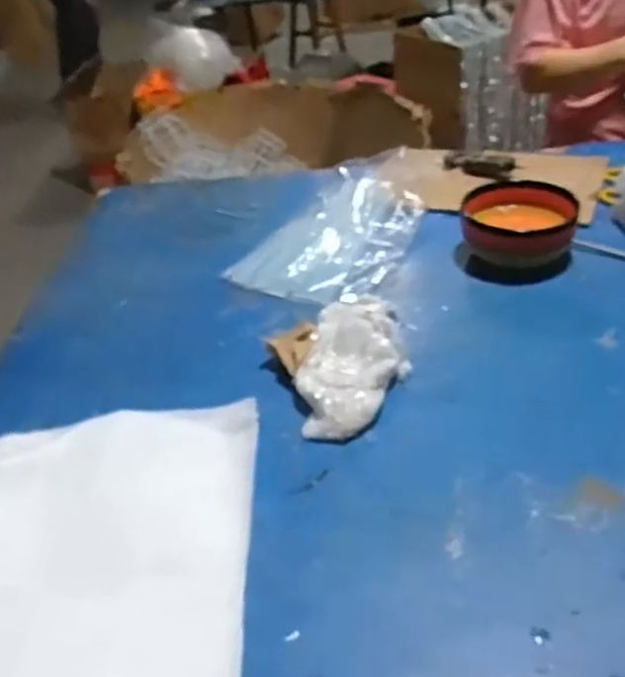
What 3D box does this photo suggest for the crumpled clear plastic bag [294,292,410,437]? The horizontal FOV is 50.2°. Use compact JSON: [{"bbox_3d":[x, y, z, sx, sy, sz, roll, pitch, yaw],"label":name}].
[{"bbox_3d":[0.044,0.021,0.734,0.120,0.045,0.217,-4,35,5],"label":"crumpled clear plastic bag"}]

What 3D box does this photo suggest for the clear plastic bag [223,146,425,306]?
[{"bbox_3d":[0.031,-0.170,0.971,0.228,0.066,0.323,5,37,17],"label":"clear plastic bag"}]

